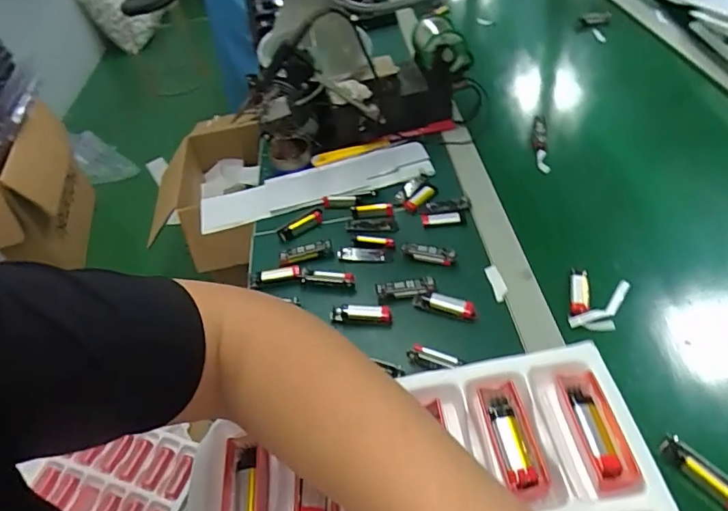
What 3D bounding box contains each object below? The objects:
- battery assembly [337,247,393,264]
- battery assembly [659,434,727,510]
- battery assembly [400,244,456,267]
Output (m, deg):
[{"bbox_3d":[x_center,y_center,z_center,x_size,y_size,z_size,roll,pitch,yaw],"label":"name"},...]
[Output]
[{"bbox_3d":[0.002,-0.002,0.632,0.069,0.008,0.016,6,47,16],"label":"battery assembly"},{"bbox_3d":[0.271,0.175,0.407,0.013,0.015,0.068,-30,48,-19],"label":"battery assembly"},{"bbox_3d":[0.077,-0.002,0.612,0.063,0.022,0.012,10,48,19],"label":"battery assembly"}]

